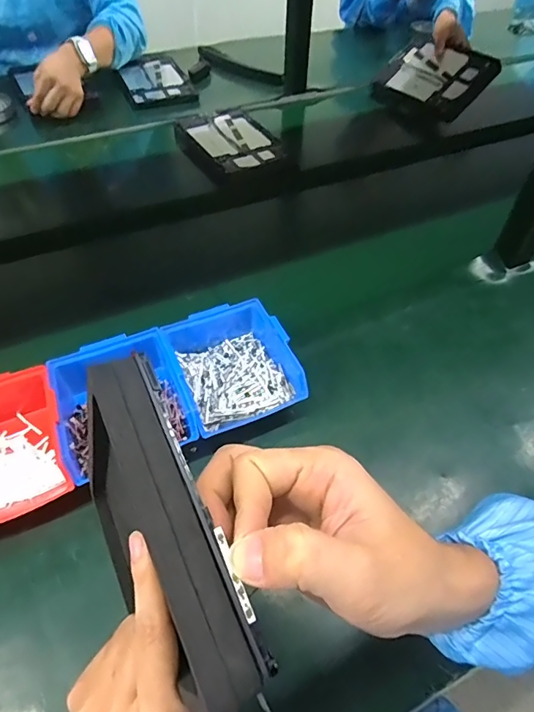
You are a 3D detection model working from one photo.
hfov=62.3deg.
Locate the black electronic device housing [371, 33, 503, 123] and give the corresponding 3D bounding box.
[{"bbox_3d":[0.381,-0.663,1.037,0.164,0.053,0.257,-44,61,11],"label":"black electronic device housing"}]

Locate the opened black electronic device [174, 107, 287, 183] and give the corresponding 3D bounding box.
[{"bbox_3d":[-0.070,-0.423,0.895,0.164,0.047,0.234,-27,56,-22],"label":"opened black electronic device"}]

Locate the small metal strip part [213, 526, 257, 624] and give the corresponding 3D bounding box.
[{"bbox_3d":[-0.013,0.088,0.178,0.004,0.004,0.037,-20,71,-17],"label":"small metal strip part"}]

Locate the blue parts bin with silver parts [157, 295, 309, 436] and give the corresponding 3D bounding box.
[{"bbox_3d":[-0.041,0.008,0.501,0.121,0.065,0.147,-17,53,-15],"label":"blue parts bin with silver parts"}]

